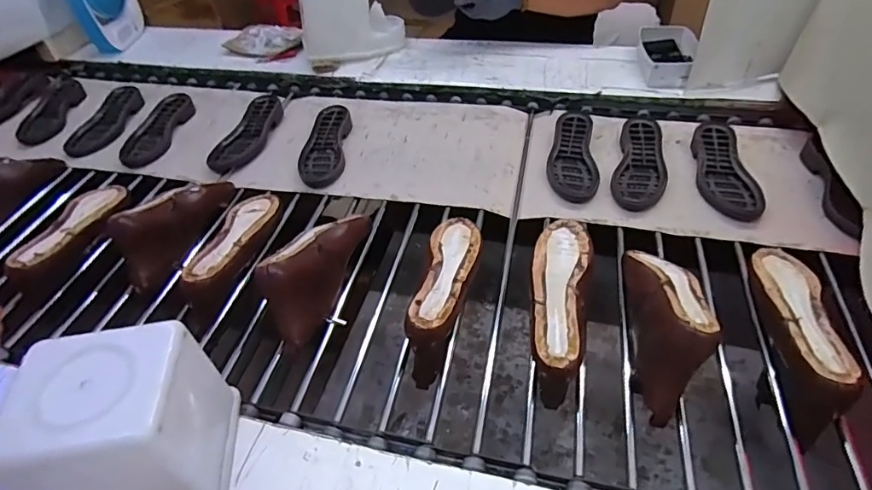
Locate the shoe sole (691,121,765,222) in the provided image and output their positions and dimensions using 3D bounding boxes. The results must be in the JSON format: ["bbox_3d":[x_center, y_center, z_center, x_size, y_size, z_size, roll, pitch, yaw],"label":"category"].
[{"bbox_3d":[0.508,-0.136,0.898,0.087,0.040,0.246,5,46,10],"label":"shoe sole"}]

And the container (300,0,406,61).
[{"bbox_3d":[-0.204,-0.553,1.236,0.250,0.179,0.112,-10,45,-6],"label":"container"}]

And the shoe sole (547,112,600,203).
[{"bbox_3d":[0.261,-0.172,0.959,0.090,0.040,0.250,8,46,12],"label":"shoe sole"}]

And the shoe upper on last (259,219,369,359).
[{"bbox_3d":[-0.183,0.029,0.759,0.080,0.104,0.248,9,46,14],"label":"shoe upper on last"}]

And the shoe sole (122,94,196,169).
[{"bbox_3d":[-0.625,-0.258,1.135,0.109,0.023,0.227,5,55,10],"label":"shoe sole"}]

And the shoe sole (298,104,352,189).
[{"bbox_3d":[-0.226,-0.209,1.035,0.088,0.034,0.244,-2,45,3],"label":"shoe sole"}]

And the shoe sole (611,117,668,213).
[{"bbox_3d":[0.376,-0.154,0.928,0.089,0.034,0.255,12,47,16],"label":"shoe sole"}]

